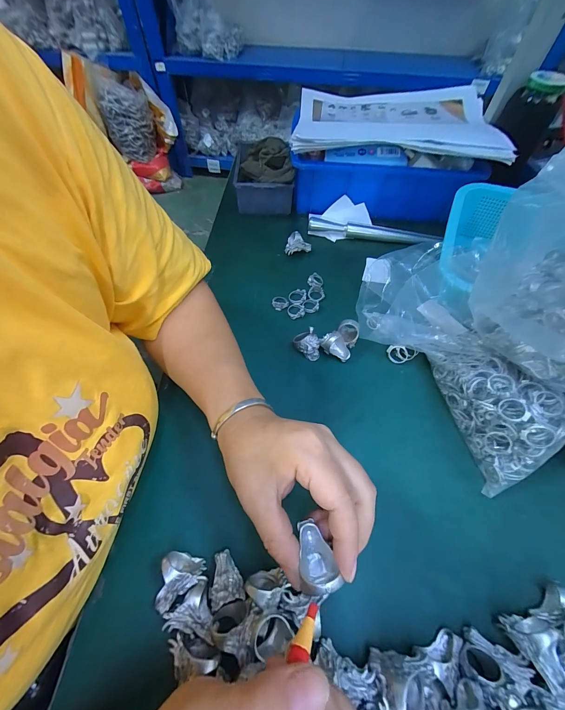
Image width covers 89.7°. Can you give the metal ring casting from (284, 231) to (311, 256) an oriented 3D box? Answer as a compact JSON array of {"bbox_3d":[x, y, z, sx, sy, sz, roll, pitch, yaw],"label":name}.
[{"bbox_3d":[0.024,-0.162,0.423,0.036,0.033,0.018,10,58,4],"label":"metal ring casting"}]

